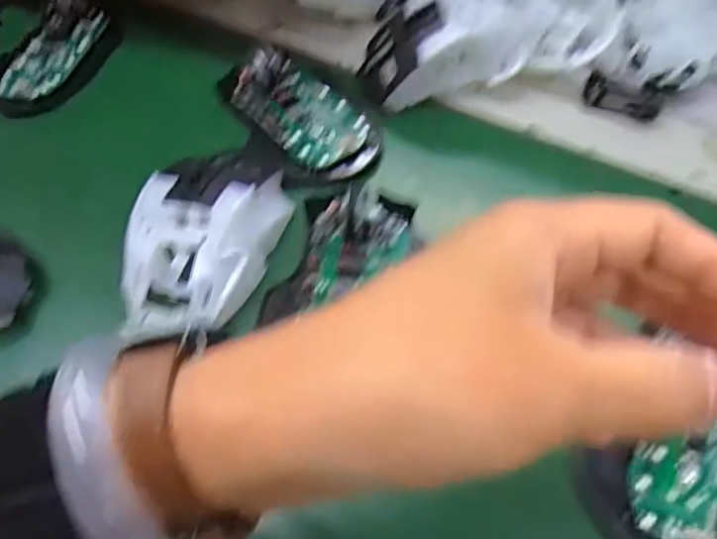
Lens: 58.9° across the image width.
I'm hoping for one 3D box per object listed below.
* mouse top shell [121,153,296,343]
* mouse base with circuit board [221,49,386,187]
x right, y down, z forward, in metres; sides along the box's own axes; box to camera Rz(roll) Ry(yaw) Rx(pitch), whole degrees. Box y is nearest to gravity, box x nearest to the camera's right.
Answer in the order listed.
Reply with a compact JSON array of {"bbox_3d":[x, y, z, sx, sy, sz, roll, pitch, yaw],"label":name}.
[{"bbox_3d":[-0.072,-0.018,0.303,0.061,0.029,0.103,10,54,16],"label":"mouse top shell"},{"bbox_3d":[-0.029,-0.090,0.360,0.057,0.021,0.104,-32,54,-17],"label":"mouse base with circuit board"}]

